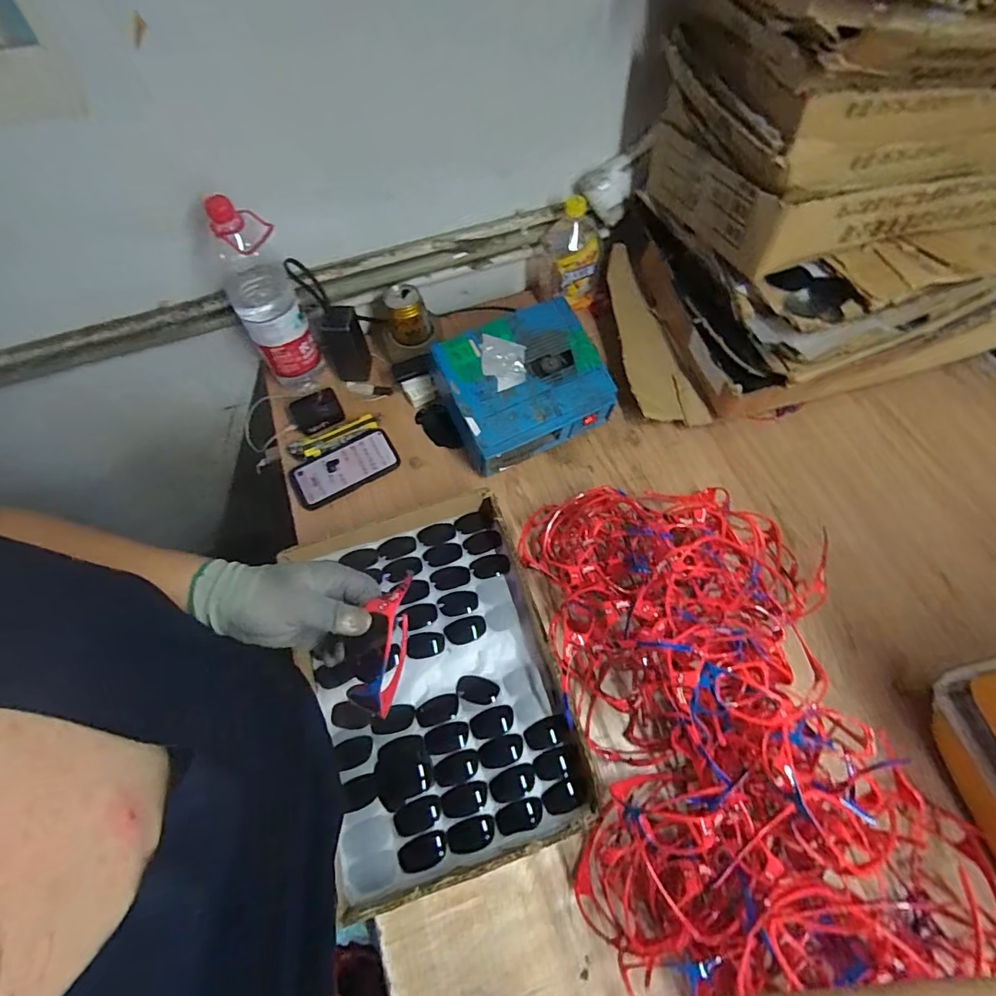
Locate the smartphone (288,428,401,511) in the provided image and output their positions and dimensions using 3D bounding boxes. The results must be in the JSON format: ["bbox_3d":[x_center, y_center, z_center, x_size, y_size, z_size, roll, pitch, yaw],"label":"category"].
[{"bbox_3d":[-0.245,-0.051,0.801,0.167,0.013,0.079,-28,66,-10],"label":"smartphone"}]

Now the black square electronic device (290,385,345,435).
[{"bbox_3d":[-0.305,-0.145,0.851,0.078,0.016,0.068,-27,66,-9],"label":"black square electronic device"}]

